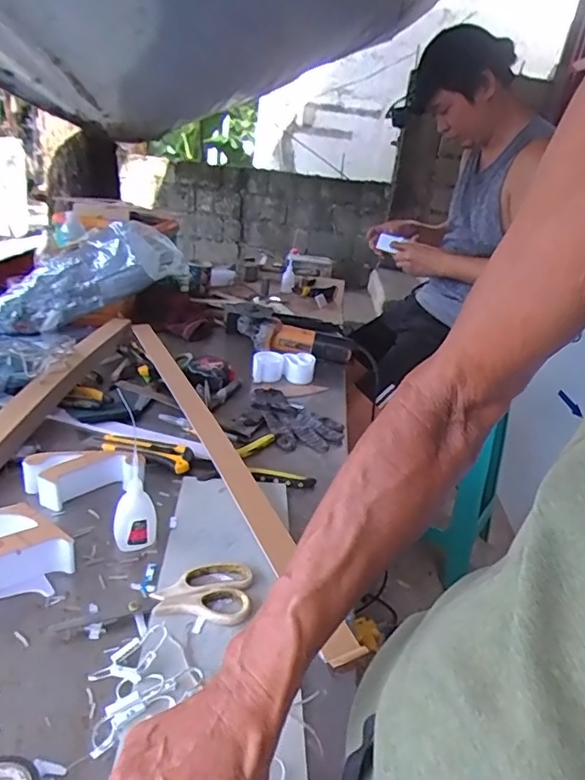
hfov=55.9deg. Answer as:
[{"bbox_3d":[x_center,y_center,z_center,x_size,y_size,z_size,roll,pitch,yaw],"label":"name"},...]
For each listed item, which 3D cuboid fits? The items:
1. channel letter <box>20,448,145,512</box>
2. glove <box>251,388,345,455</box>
[{"bbox_3d":[-0.260,0.105,0.688,0.132,0.042,0.063,-7,28,-31],"label":"channel letter"},{"bbox_3d":[0.007,0.047,0.940,0.125,0.021,0.194,-5,28,-29],"label":"glove"}]

